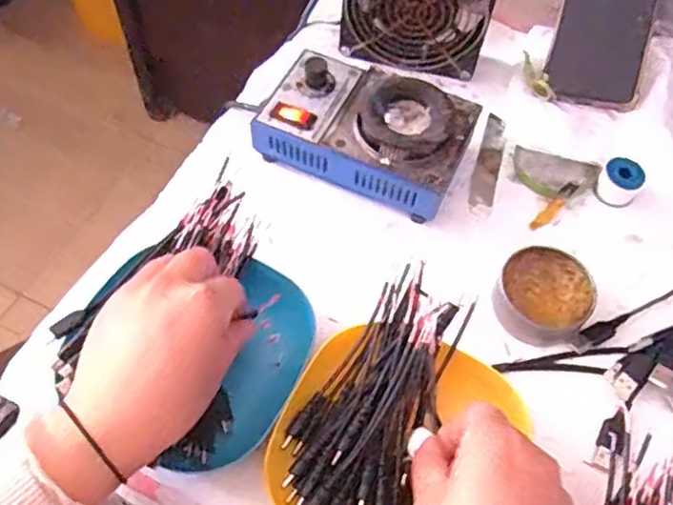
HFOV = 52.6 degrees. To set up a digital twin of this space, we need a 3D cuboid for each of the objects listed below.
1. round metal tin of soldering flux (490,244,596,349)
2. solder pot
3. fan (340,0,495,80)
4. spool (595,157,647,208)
[{"bbox_3d":[0.141,0.030,0.464,0.061,0.025,0.061,1,59,-2],"label":"round metal tin of soldering flux"},{"bbox_3d":[0.022,-0.091,0.512,0.151,0.059,0.097,20,60,9],"label":"solder pot"},{"bbox_3d":[0.064,-0.196,0.549,0.117,0.100,0.033,8,59,2],"label":"fan"},{"bbox_3d":[0.216,-0.054,0.520,0.030,0.026,0.025,33,63,16],"label":"spool"}]

